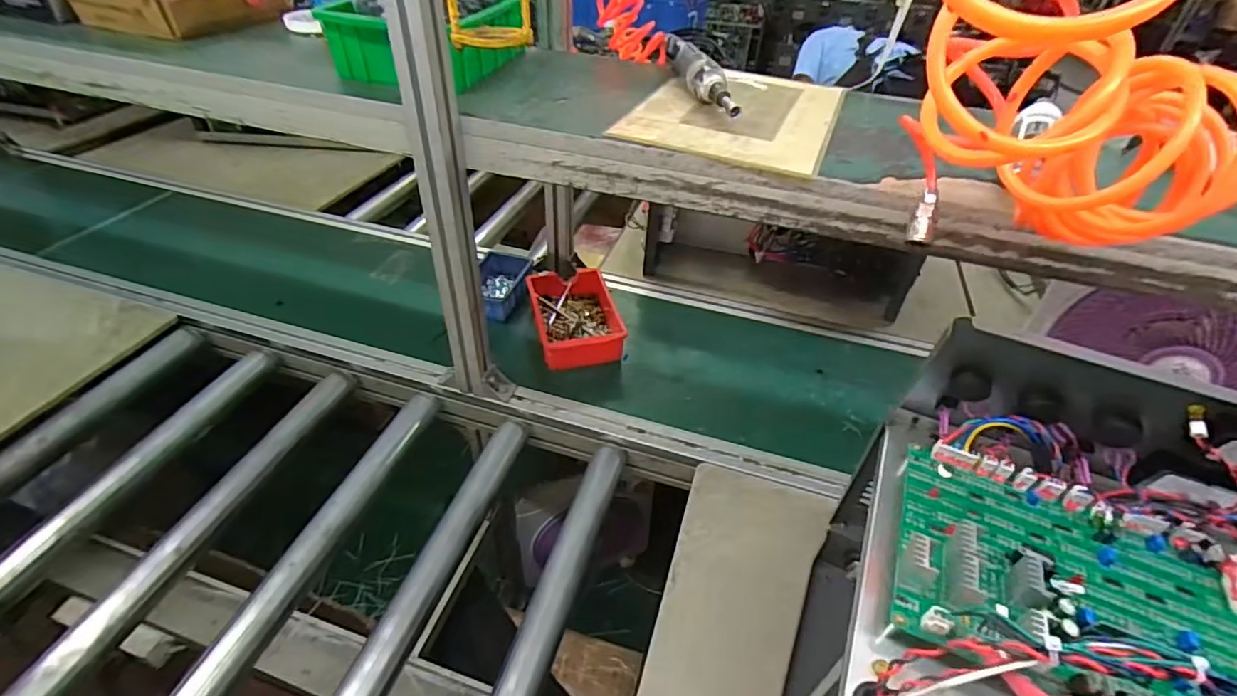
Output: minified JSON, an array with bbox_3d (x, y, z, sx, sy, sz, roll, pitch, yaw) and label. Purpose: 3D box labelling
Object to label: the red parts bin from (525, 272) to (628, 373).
[{"bbox_3d":[-0.073,-0.049,0.935,0.134,0.058,0.197,-8,43,-13],"label":"red parts bin"}]

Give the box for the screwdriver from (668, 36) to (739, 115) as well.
[{"bbox_3d":[0.099,-0.317,0.656,0.035,0.035,0.183,-10,44,-15],"label":"screwdriver"}]

